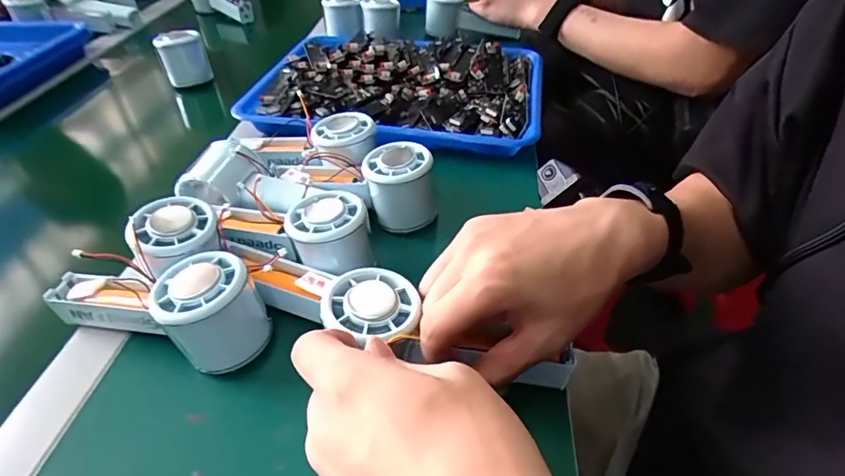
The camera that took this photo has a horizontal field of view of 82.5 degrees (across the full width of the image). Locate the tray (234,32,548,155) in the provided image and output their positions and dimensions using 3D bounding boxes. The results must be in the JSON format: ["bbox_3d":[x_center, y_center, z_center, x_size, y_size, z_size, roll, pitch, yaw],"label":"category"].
[{"bbox_3d":[-0.024,-0.183,0.576,0.323,0.048,0.255,3,41,8],"label":"tray"}]

